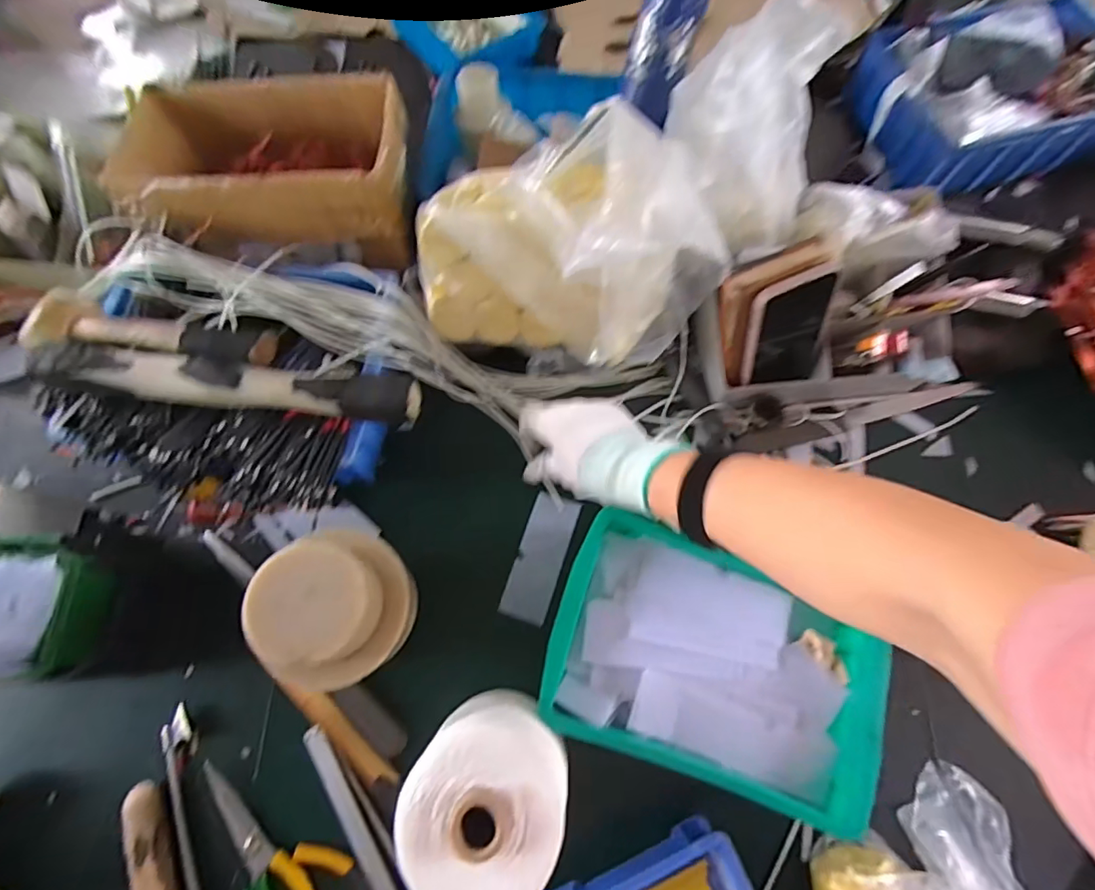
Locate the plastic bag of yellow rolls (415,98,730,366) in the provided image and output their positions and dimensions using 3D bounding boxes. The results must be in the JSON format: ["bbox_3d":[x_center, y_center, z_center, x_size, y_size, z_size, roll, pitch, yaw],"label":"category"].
[{"bbox_3d":[0.013,-0.182,0.469,0.267,0.162,0.160,4,70,3],"label":"plastic bag of yellow rolls"}]

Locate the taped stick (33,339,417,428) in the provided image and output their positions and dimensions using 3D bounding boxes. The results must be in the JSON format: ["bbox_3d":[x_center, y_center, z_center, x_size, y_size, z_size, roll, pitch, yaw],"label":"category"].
[{"bbox_3d":[-0.264,-0.051,0.421,0.312,0.029,0.041,8,71,4],"label":"taped stick"}]

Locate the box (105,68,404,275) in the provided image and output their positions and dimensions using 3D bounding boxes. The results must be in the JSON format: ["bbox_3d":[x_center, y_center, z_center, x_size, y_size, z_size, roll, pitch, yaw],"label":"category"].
[{"bbox_3d":[-0.281,-0.283,0.547,0.268,0.103,0.159,-4,70,0],"label":"box"}]

